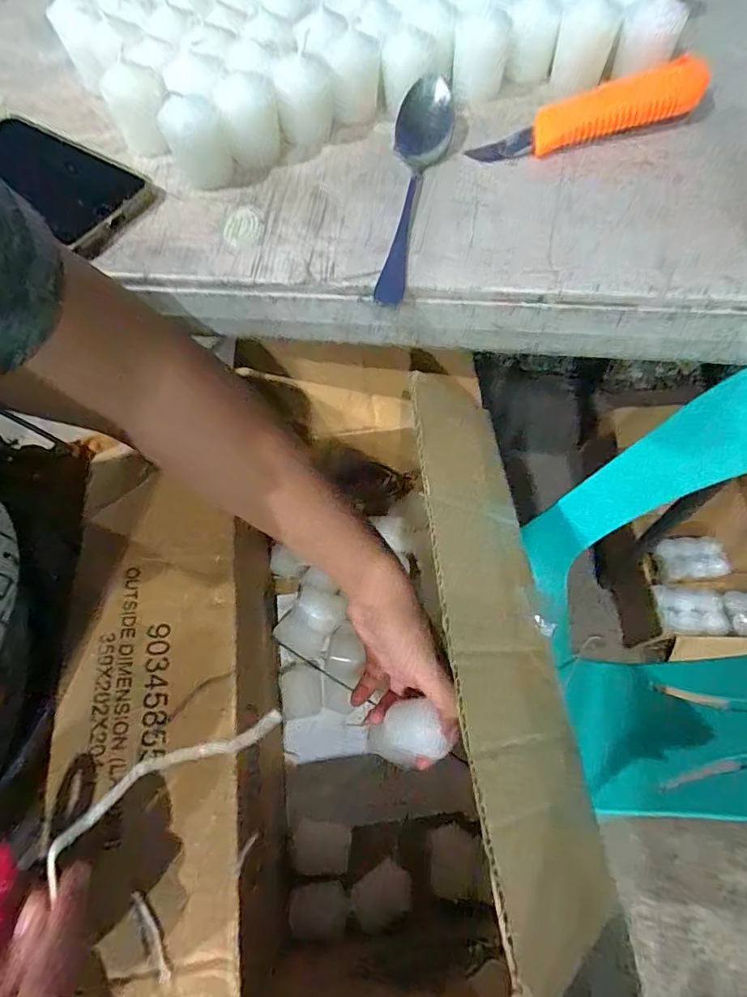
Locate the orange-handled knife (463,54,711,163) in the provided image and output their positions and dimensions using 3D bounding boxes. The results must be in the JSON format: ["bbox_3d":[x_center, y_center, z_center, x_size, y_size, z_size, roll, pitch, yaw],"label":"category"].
[{"bbox_3d":[0.144,-0.257,0.336,0.157,0.026,0.031,-17,64,-5],"label":"orange-handled knife"}]

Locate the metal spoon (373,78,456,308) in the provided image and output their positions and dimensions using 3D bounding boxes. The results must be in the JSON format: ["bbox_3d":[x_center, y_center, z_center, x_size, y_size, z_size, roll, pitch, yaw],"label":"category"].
[{"bbox_3d":[0.026,-0.197,0.317,0.037,0.033,0.171,5,64,6],"label":"metal spoon"}]

